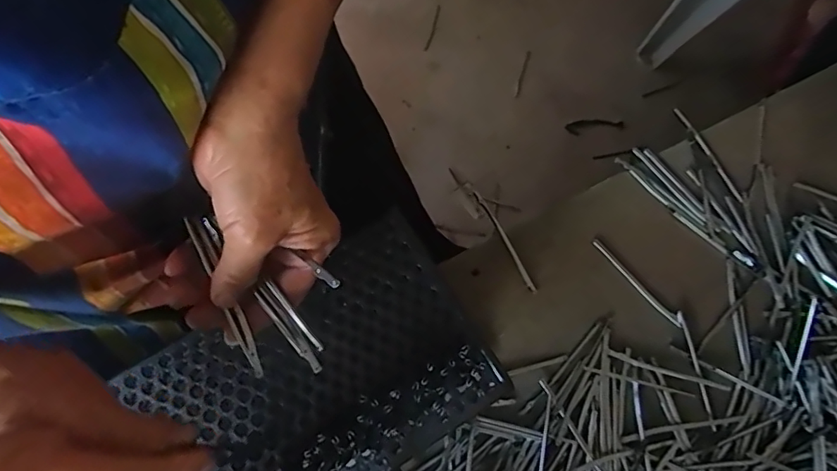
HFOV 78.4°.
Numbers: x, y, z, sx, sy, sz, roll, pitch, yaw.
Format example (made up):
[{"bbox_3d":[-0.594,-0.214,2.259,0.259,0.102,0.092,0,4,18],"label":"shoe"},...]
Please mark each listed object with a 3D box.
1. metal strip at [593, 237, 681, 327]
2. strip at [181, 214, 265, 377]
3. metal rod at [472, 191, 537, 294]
[{"bbox_3d":[0.191,0.041,0.450,0.009,0.007,0.101,-43,85,-10],"label":"metal strip"},{"bbox_3d":[-0.115,0.035,0.299,0.005,0.004,0.106,-29,77,-8],"label":"strip"},{"bbox_3d":[0.076,0.005,0.449,0.007,0.007,0.100,-28,78,-8],"label":"metal rod"}]

